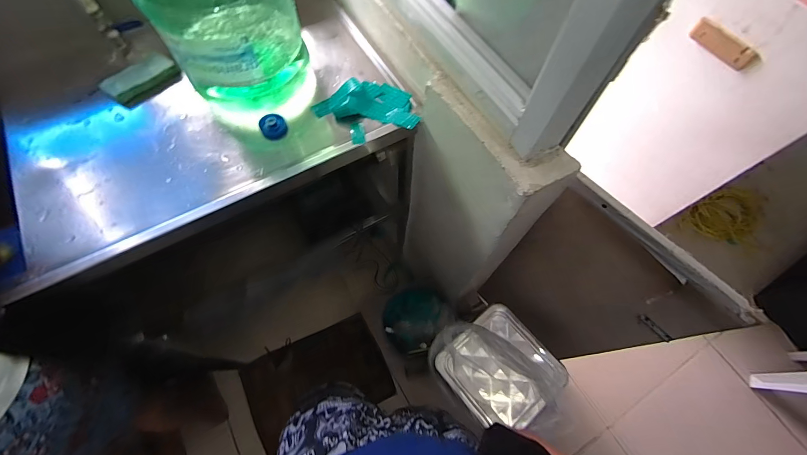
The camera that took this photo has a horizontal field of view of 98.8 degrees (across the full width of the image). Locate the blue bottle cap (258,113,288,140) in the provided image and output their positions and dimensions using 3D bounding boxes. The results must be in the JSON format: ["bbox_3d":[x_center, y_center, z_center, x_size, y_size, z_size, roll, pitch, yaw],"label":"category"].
[{"bbox_3d":[-0.277,-0.215,0.740,0.053,0.032,0.047,-22,68,-12],"label":"blue bottle cap"}]

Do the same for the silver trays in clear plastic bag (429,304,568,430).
[{"bbox_3d":[0.249,0.386,0.959,0.297,0.065,0.317,-39,72,-18],"label":"silver trays in clear plastic bag"}]

